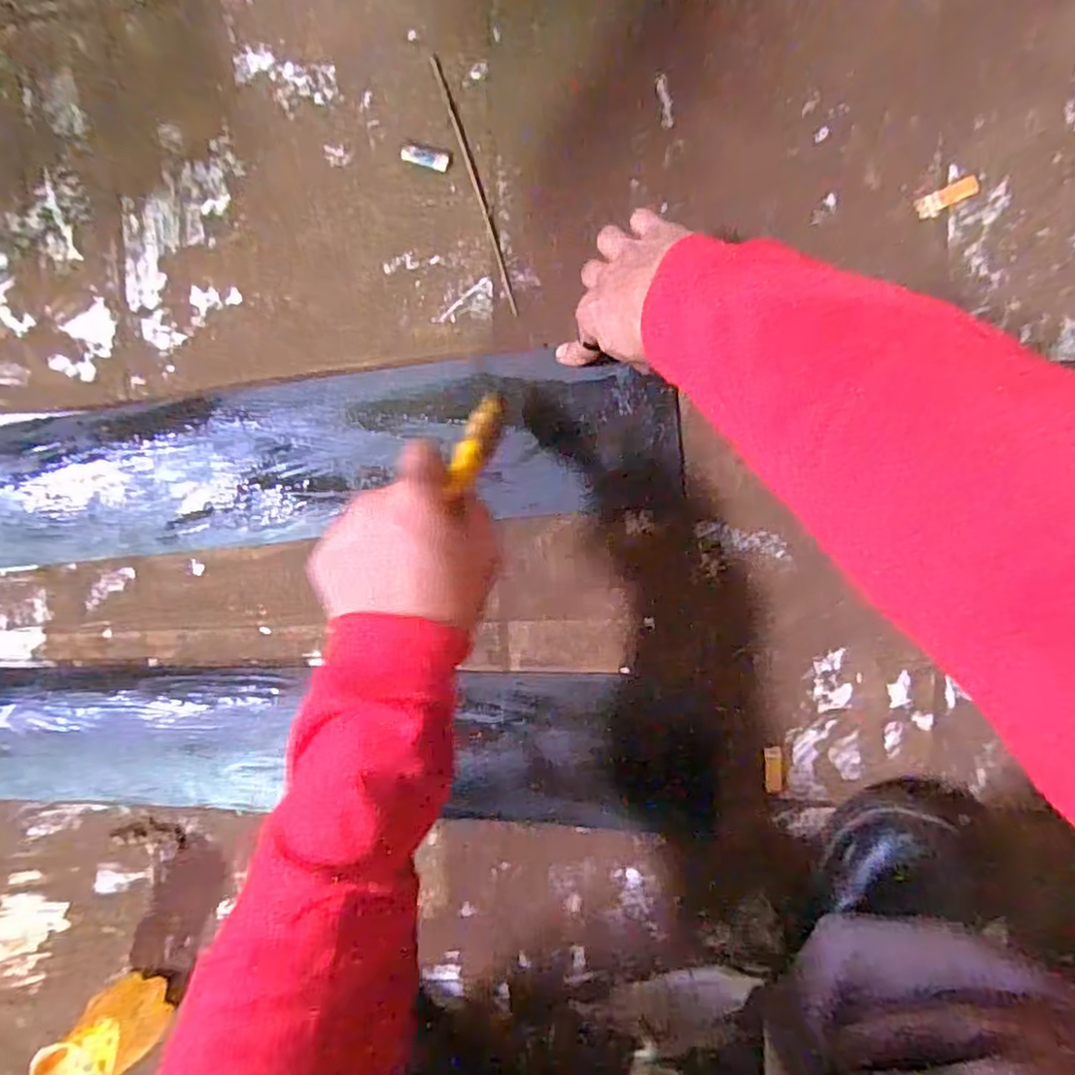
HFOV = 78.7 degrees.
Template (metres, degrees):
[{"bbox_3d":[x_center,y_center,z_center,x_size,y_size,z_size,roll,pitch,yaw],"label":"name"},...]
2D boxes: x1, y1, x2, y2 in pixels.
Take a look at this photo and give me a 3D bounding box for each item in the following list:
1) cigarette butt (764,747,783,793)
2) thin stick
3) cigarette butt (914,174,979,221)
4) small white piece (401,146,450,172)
[{"bbox_3d":[0.170,0.168,0.472,0.012,0.004,0.033,-4,94,9],"label":"cigarette butt"},{"bbox_3d":[-0.045,-0.256,0.476,0.006,0.004,0.190,-18,92,10],"label":"thin stick"},{"bbox_3d":[0.269,-0.223,0.430,0.038,0.004,0.015,-21,91,10],"label":"cigarette butt"},{"bbox_3d":[-0.082,-0.278,0.479,0.036,0.004,0.012,19,97,7],"label":"small white piece"}]

